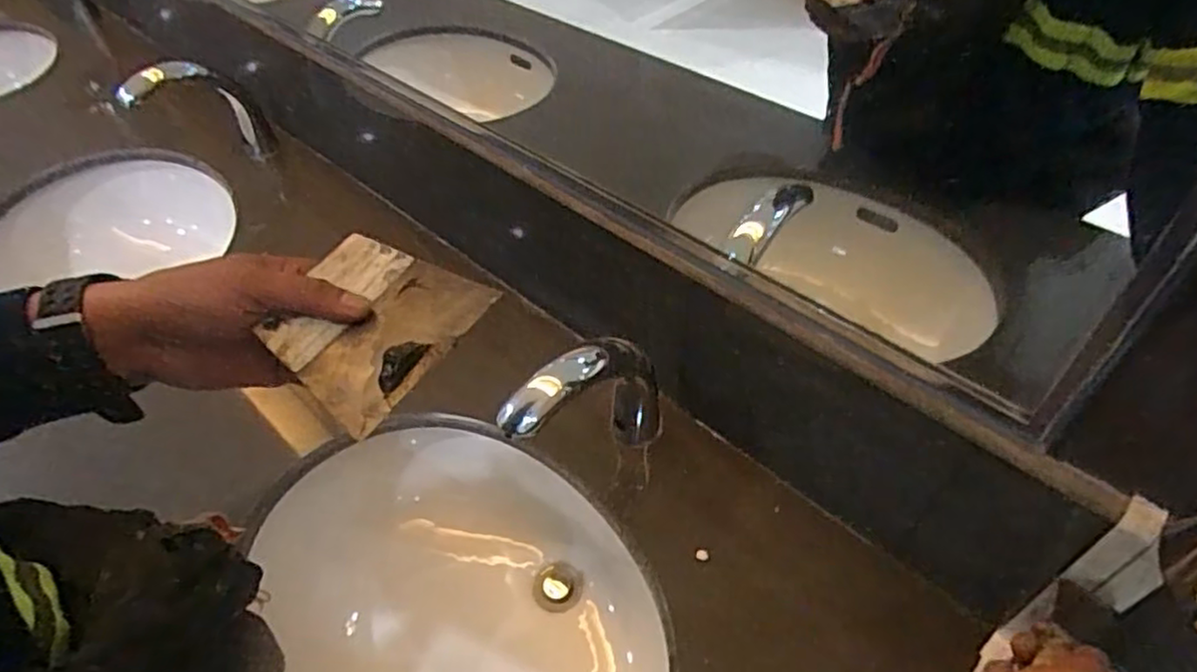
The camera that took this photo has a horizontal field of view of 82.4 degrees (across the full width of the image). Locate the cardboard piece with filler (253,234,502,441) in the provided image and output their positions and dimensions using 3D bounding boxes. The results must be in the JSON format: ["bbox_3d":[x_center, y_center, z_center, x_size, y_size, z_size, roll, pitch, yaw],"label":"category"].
[{"bbox_3d":[-0.126,-0.008,0.379,0.095,0.007,0.104,28,61,16],"label":"cardboard piece with filler"}]

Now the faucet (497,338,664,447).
[{"bbox_3d":[-0.013,0.073,0.631,0.157,0.154,0.045,-23,50,-17],"label":"faucet"}]

